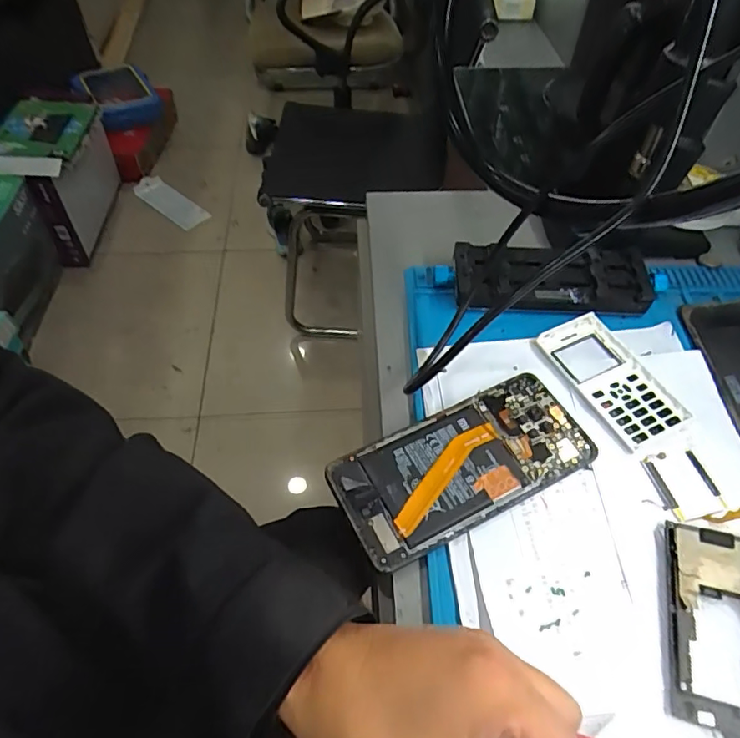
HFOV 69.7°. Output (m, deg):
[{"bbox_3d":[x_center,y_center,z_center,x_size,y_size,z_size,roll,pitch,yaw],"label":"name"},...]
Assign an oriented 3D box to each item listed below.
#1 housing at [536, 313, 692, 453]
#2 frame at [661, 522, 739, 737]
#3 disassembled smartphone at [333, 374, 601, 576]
[{"bbox_3d":[0.173,0.006,0.381,0.056,0.009,0.104,-21,56,-16],"label":"housing"},{"bbox_3d":[0.187,0.135,0.282,0.053,0.010,0.100,13,54,9],"label":"frame"},{"bbox_3d":[0.060,0.059,0.338,0.163,0.013,0.073,-23,57,-16],"label":"disassembled smartphone"}]

